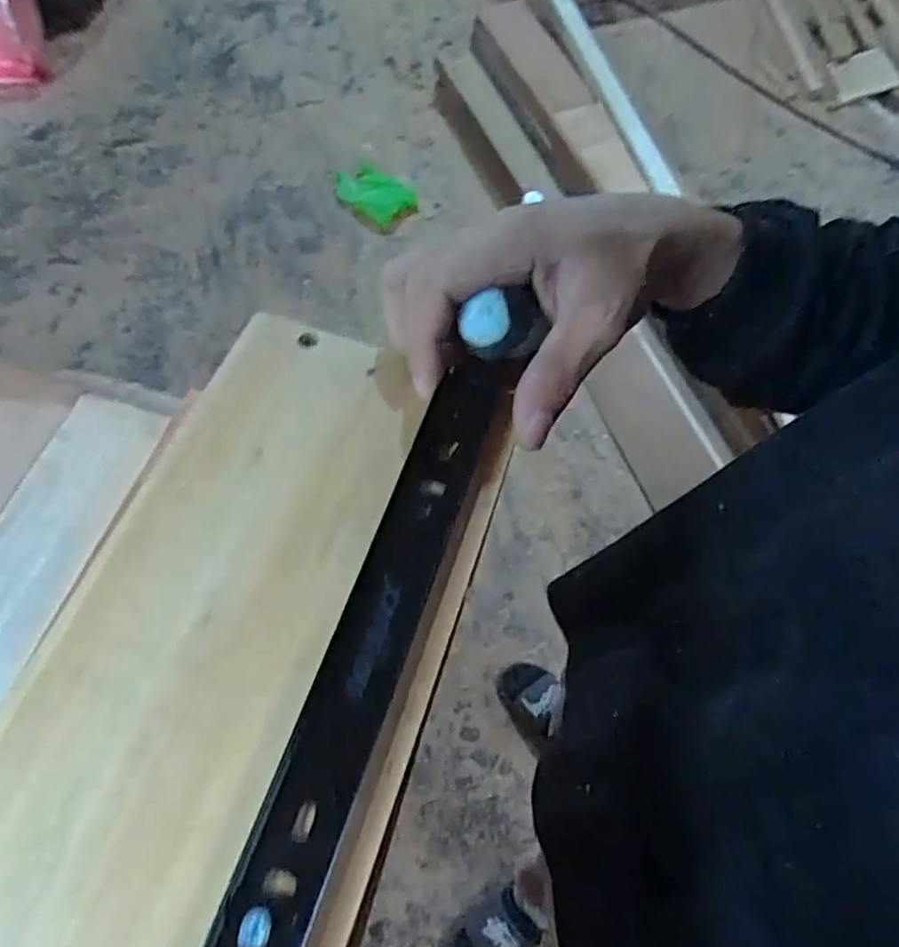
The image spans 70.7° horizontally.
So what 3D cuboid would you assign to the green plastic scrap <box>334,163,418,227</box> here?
[{"bbox_3d":[-0.195,-0.748,1.695,0.213,0.026,0.134,23,75,-4],"label":"green plastic scrap"}]

